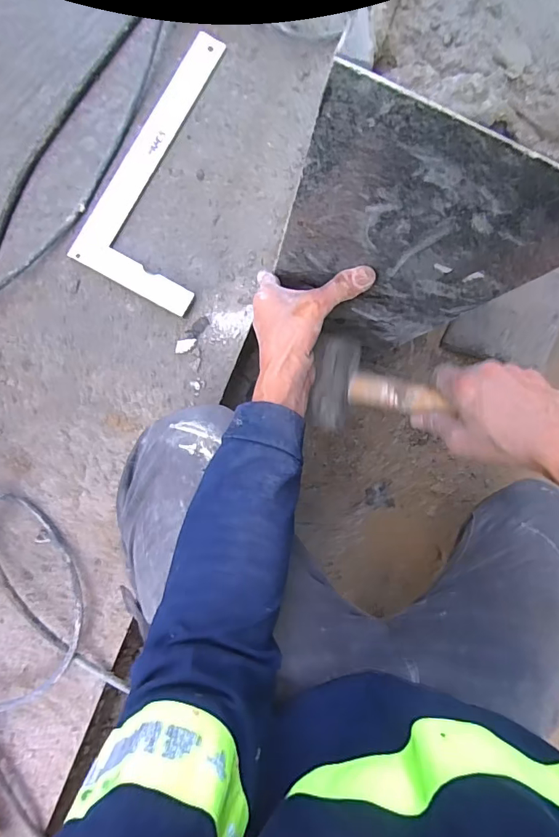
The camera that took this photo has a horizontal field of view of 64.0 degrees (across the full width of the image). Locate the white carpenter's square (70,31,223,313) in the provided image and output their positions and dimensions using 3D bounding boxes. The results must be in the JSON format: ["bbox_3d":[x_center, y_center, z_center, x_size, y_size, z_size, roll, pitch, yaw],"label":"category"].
[{"bbox_3d":[-0.122,-0.327,0.590,0.162,0.009,0.350,26,85,-1],"label":"white carpenter's square"}]

